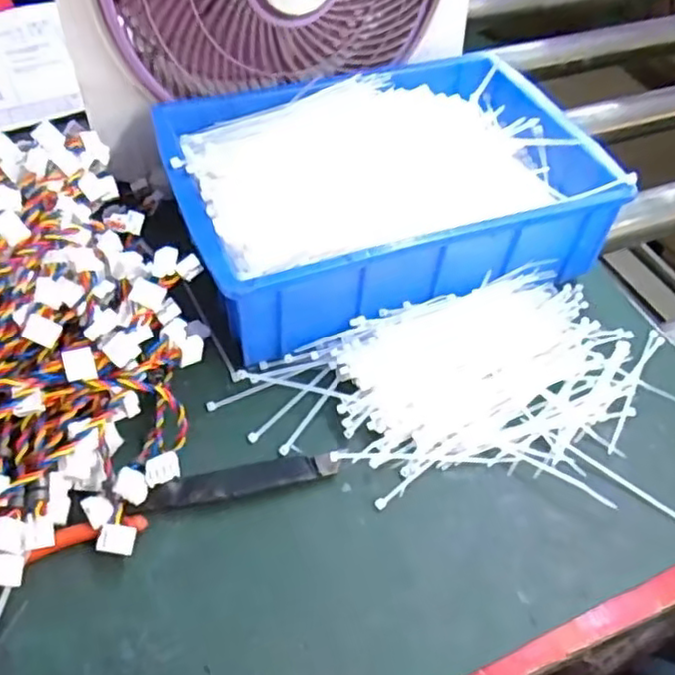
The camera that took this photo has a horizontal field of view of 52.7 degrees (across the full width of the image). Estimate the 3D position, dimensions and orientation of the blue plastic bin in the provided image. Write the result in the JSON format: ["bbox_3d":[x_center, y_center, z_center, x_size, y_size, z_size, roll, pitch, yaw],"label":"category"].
[{"bbox_3d":[0.031,-0.108,0.511,0.292,0.091,0.203,-16,52,-16],"label":"blue plastic bin"}]

